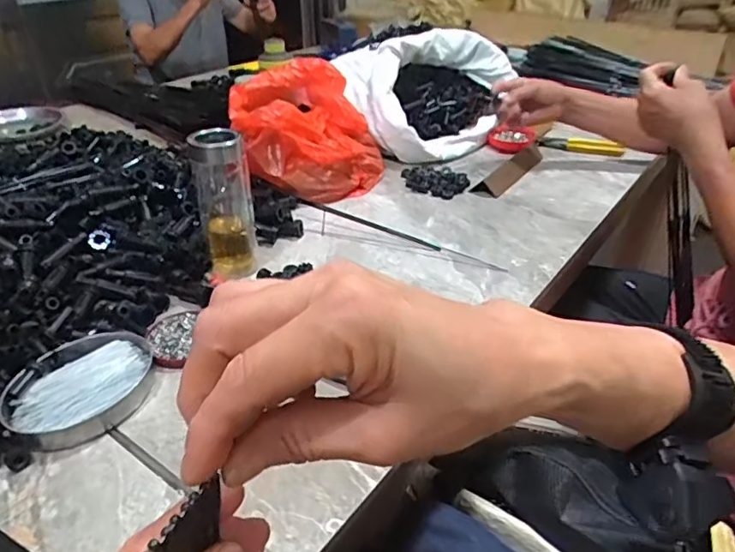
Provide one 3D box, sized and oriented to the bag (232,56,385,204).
[{"bbox_3d":[-0.099,-0.250,0.940,0.248,0.151,0.252,-1,33,-2],"label":"bag"}]

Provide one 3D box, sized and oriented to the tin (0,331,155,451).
[{"bbox_3d":[-0.265,0.101,0.523,0.107,0.025,0.134,21,38,26],"label":"tin"}]

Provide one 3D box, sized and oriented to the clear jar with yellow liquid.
[{"bbox_3d":[-0.177,-0.093,0.686,0.066,0.166,0.053,-10,34,-15],"label":"clear jar with yellow liquid"}]

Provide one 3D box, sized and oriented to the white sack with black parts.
[{"bbox_3d":[0.113,-0.376,1.121,0.310,0.185,0.339,4,33,6],"label":"white sack with black parts"}]

